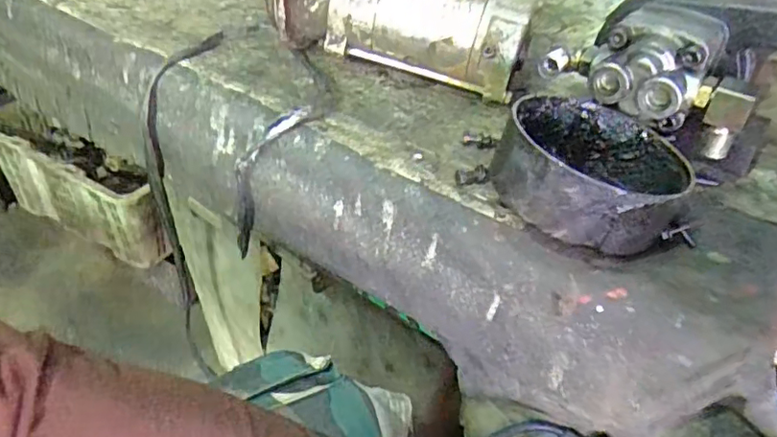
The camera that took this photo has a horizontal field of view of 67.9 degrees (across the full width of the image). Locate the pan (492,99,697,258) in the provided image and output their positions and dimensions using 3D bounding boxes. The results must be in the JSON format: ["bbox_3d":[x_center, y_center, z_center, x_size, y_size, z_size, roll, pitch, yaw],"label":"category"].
[{"bbox_3d":[0.126,-0.033,0.357,0.111,0.054,0.113,3,41,-3],"label":"pan"}]

